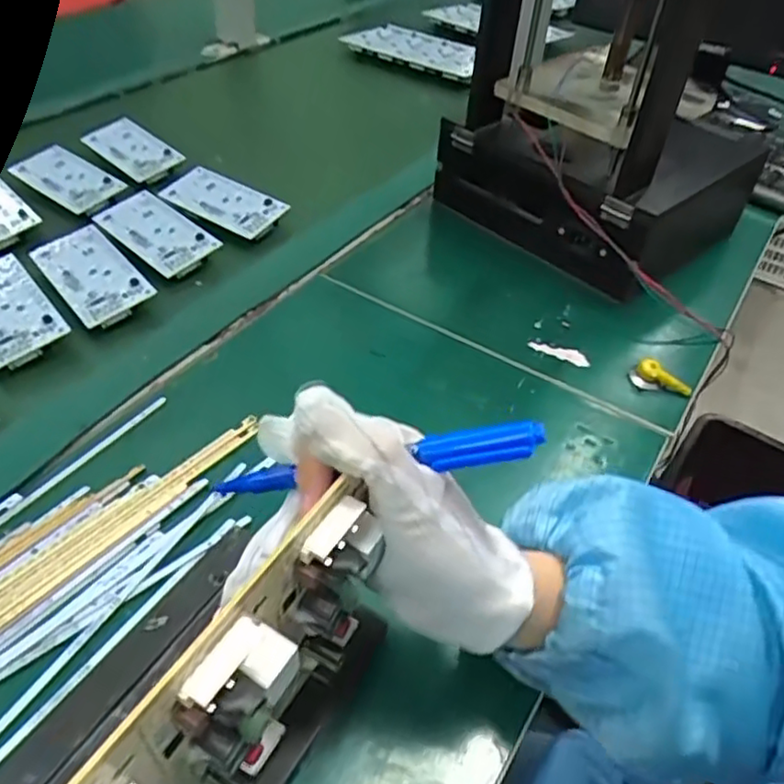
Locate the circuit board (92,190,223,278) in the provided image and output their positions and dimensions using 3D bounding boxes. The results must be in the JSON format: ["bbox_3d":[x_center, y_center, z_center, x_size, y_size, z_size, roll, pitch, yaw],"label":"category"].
[{"bbox_3d":[-0.191,-0.129,0.528,0.104,0.010,0.052,36,67,22],"label":"circuit board"}]

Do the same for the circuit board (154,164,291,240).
[{"bbox_3d":[-0.146,-0.163,0.563,0.102,0.012,0.050,28,64,17],"label":"circuit board"}]

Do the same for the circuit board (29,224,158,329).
[{"bbox_3d":[-0.223,-0.088,0.487,0.052,0.008,0.104,-38,61,-18],"label":"circuit board"}]

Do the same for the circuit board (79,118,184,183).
[{"bbox_3d":[-0.244,-0.228,0.614,0.098,0.006,0.051,37,68,23],"label":"circuit board"}]

